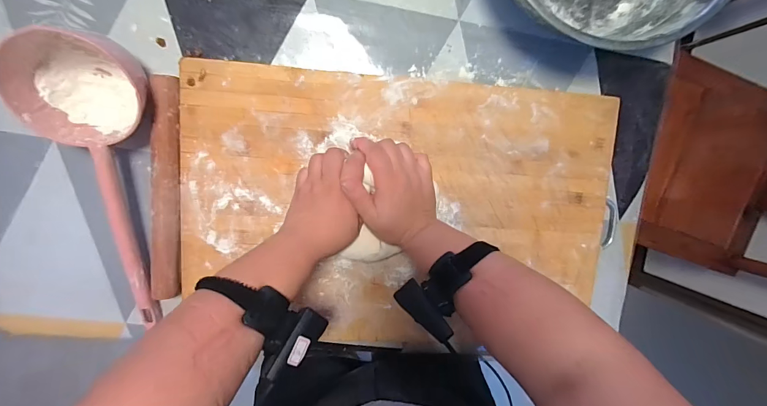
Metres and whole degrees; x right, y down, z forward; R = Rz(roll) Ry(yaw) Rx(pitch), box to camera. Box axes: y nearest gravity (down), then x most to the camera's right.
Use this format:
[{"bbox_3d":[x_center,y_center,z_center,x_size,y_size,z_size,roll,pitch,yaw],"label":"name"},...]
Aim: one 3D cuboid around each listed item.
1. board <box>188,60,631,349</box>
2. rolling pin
[{"bbox_3d":[0.030,0.018,0.459,0.554,0.027,0.344,4,94,-5],"label":"board"},{"bbox_3d":[-0.262,-0.015,0.420,0.031,0.023,0.261,3,94,-5],"label":"rolling pin"}]

